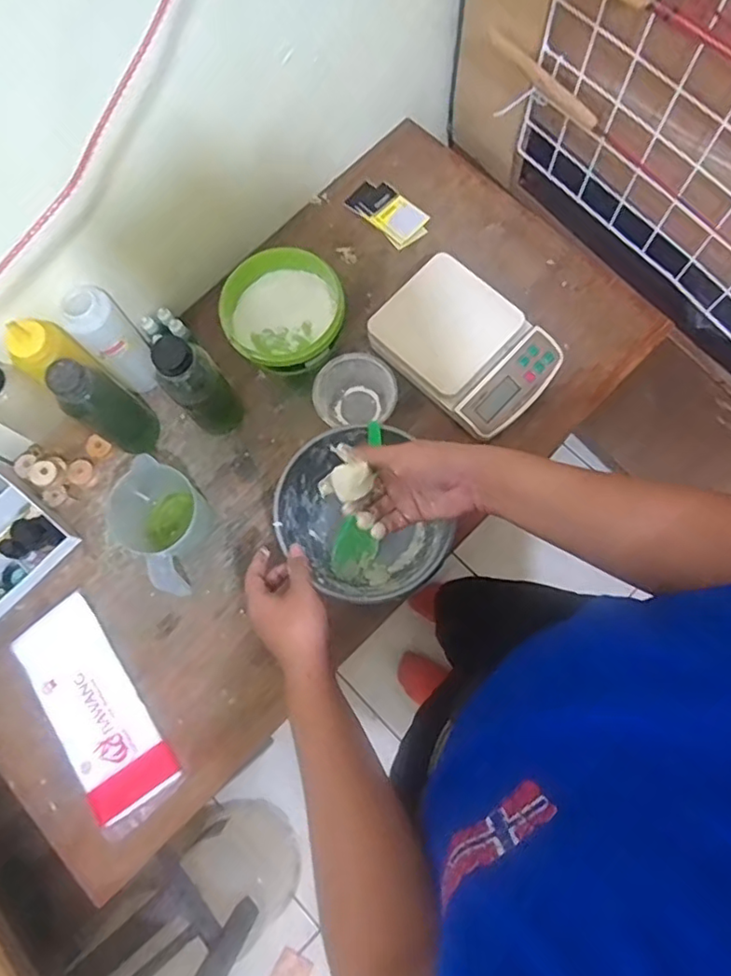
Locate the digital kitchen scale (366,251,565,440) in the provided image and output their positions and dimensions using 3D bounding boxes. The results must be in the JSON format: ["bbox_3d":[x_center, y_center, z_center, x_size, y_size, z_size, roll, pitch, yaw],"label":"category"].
[{"bbox_3d":[0.128,-0.183,0.770,0.218,0.044,0.158,43,82,12],"label":"digital kitchen scale"}]

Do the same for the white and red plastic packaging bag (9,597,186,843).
[{"bbox_3d":[-0.325,0.268,0.725,0.106,0.015,0.266,-35,77,-5],"label":"white and red plastic packaging bag"}]

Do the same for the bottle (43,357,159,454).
[{"bbox_3d":[-0.301,-0.094,0.712,0.057,0.181,0.071,43,83,12],"label":"bottle"}]

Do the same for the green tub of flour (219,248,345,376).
[{"bbox_3d":[-0.107,-0.227,0.802,0.161,0.081,0.139,-16,76,0],"label":"green tub of flour"}]

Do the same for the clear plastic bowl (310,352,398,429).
[{"bbox_3d":[-0.013,-0.118,0.784,0.106,0.061,0.095,-16,76,0],"label":"clear plastic bowl"}]

